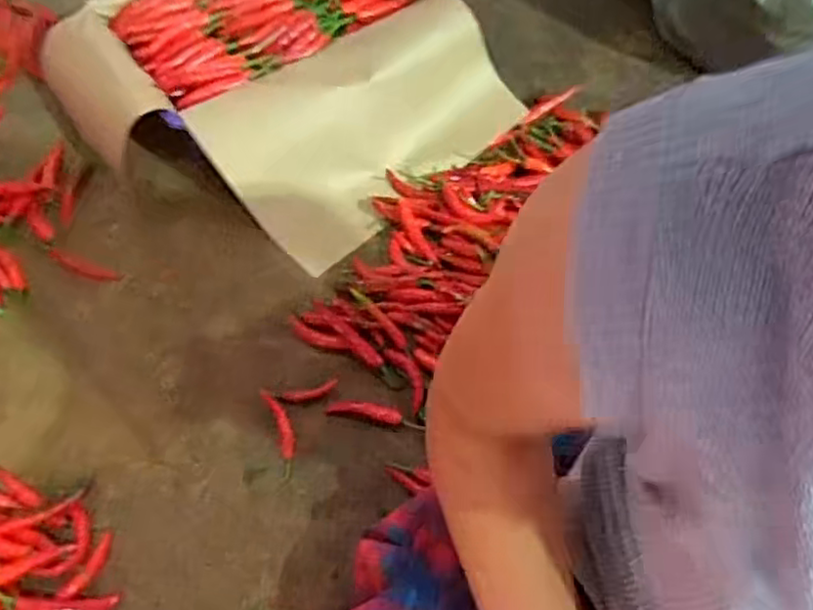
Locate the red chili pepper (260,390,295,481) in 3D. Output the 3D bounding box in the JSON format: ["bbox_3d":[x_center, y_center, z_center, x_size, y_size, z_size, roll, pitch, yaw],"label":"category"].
[{"bbox_3d":[-0.151,0.151,0.819,0.025,0.013,0.116,-16,59,-12],"label":"red chili pepper"}]

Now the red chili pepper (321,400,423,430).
[{"bbox_3d":[-0.039,0.133,0.839,0.119,0.011,0.024,7,57,5],"label":"red chili pepper"}]

